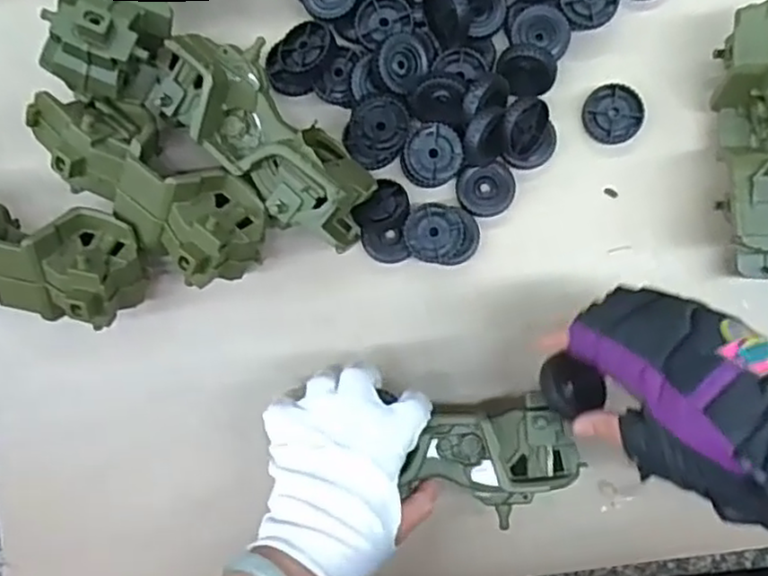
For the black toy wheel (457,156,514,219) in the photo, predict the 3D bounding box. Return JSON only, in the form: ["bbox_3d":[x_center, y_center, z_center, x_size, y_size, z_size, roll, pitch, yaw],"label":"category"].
[{"bbox_3d":[0.078,-0.075,0.527,0.043,0.013,0.040,0,88,4],"label":"black toy wheel"}]

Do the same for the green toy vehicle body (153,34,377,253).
[{"bbox_3d":[-0.083,-0.105,0.492,0.079,0.062,0.183,-44,87,0],"label":"green toy vehicle body"}]

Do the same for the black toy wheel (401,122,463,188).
[{"bbox_3d":[0.036,-0.100,0.521,0.044,0.025,0.043,0,88,4],"label":"black toy wheel"}]

